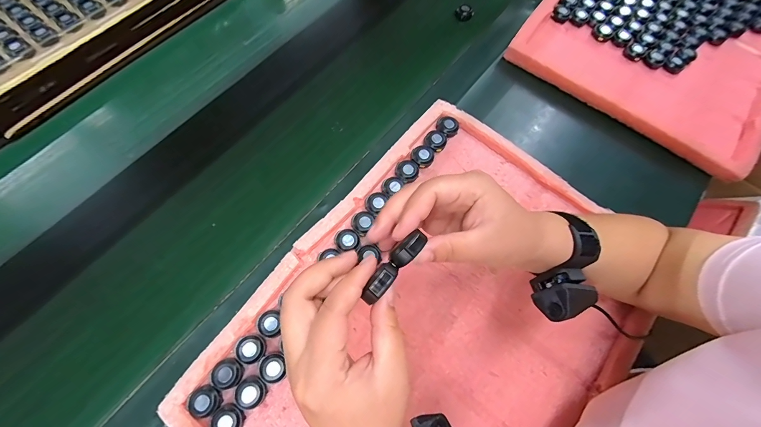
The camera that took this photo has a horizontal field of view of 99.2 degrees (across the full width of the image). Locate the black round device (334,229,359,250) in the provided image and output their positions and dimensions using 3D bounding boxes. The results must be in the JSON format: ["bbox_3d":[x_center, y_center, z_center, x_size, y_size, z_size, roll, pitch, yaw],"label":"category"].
[{"bbox_3d":[-0.041,0.030,0.387,0.027,0.015,0.029,0,69,-1],"label":"black round device"}]

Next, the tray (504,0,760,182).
[{"bbox_3d":[0.503,-0.344,0.556,0.378,0.038,0.535,37,73,12],"label":"tray"}]

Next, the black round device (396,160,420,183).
[{"bbox_3d":[0.034,-0.055,0.424,0.030,0.016,0.031,0,69,-1],"label":"black round device"}]

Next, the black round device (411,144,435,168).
[{"bbox_3d":[0.056,-0.076,0.433,0.030,0.014,0.032,0,69,-1],"label":"black round device"}]

